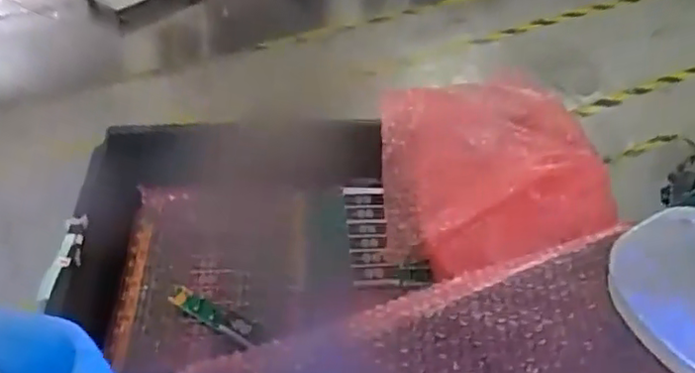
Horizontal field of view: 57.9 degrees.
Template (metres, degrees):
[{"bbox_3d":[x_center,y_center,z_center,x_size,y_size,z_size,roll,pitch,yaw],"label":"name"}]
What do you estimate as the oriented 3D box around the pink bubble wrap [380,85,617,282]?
[{"bbox_3d":[0.172,-0.032,0.809,0.256,0.117,0.238,2,42,-1],"label":"pink bubble wrap"}]

